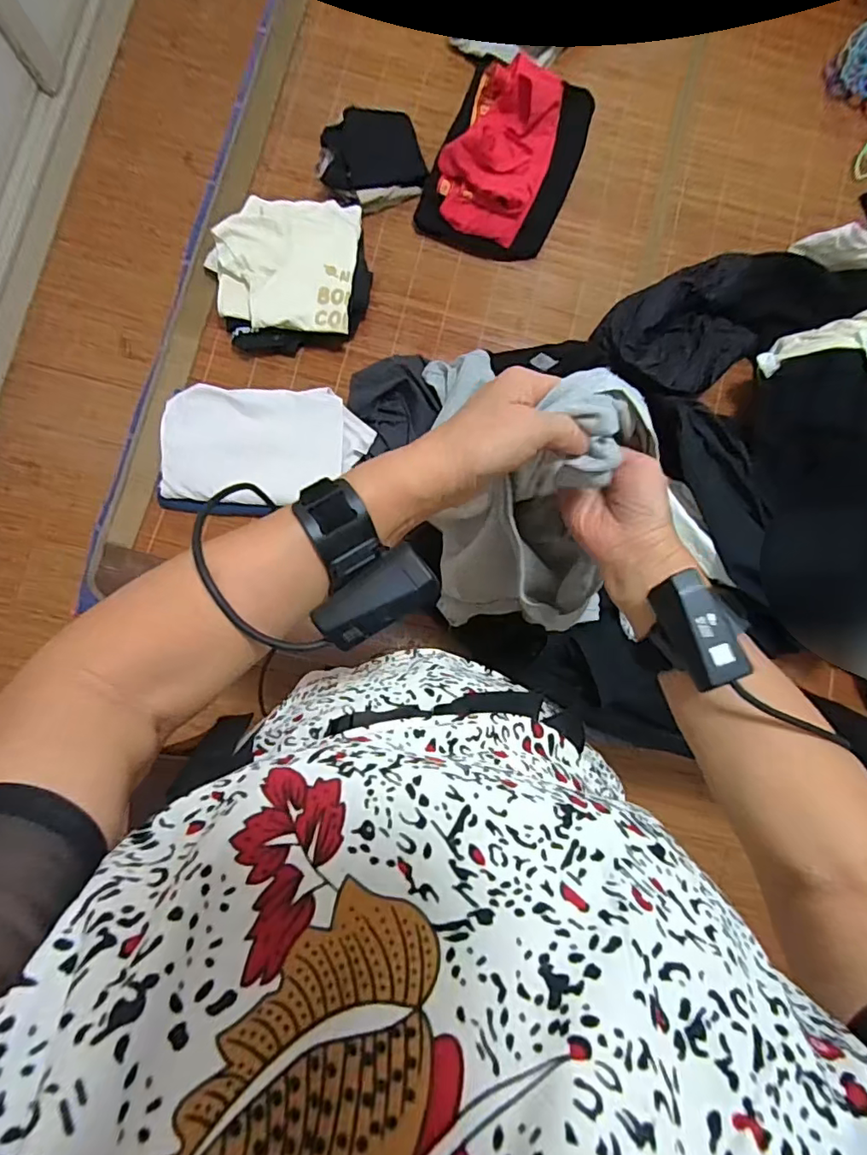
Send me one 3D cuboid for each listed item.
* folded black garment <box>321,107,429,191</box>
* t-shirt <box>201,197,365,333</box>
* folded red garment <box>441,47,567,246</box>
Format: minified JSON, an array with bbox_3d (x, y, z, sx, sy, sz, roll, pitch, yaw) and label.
[{"bbox_3d":[-0.105,-0.710,0.927,0.173,0.052,0.138,-12,86,-4],"label":"folded black garment"},{"bbox_3d":[-0.236,-0.496,0.865,0.222,0.033,0.217,4,85,-2],"label":"t-shirt"},{"bbox_3d":[0.106,-0.688,0.880,0.160,0.079,0.245,24,84,0],"label":"folded red garment"}]

